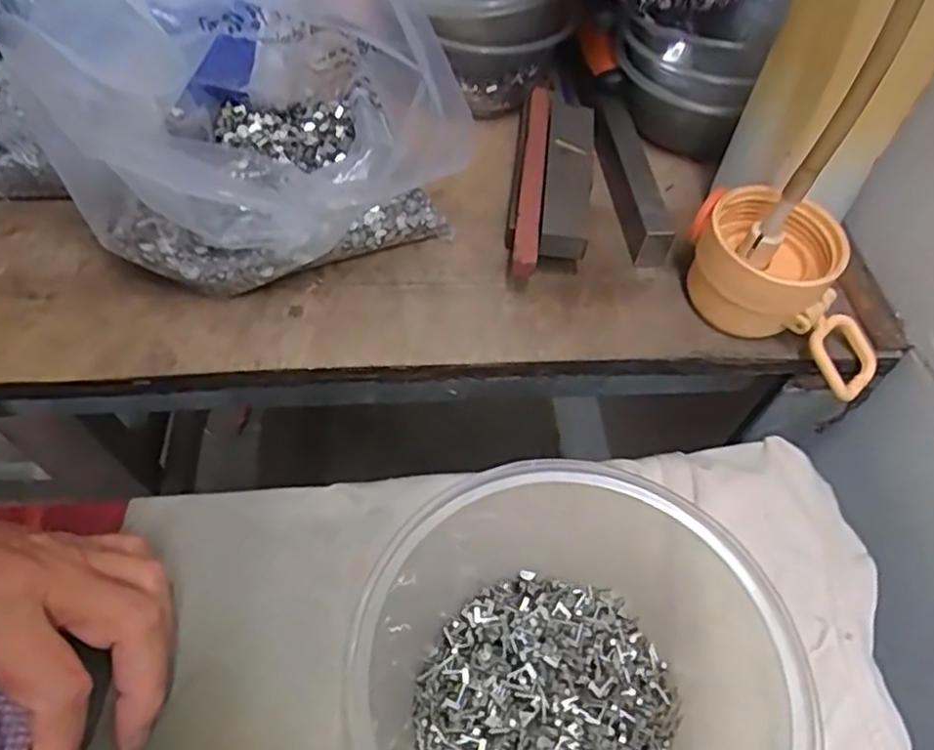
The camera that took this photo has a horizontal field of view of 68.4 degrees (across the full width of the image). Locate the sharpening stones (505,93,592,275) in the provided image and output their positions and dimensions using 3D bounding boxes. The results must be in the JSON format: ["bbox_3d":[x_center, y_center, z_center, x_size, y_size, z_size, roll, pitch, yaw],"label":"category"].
[{"bbox_3d":[0.047,-0.104,0.381,0.041,0.034,0.135,8,54,0],"label":"sharpening stones"}]

